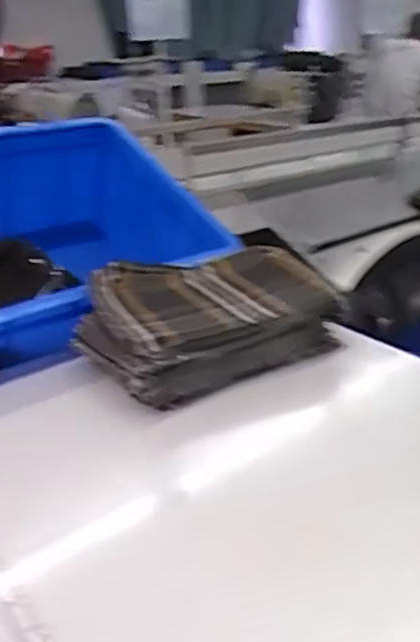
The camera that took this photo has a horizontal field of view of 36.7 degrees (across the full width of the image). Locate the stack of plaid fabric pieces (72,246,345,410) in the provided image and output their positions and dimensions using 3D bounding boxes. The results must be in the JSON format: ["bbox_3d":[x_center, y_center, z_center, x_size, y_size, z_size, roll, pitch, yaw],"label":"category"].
[{"bbox_3d":[0.001,-0.005,0.754,0.299,0.092,0.183,-15,26,-28],"label":"stack of plaid fabric pieces"}]

